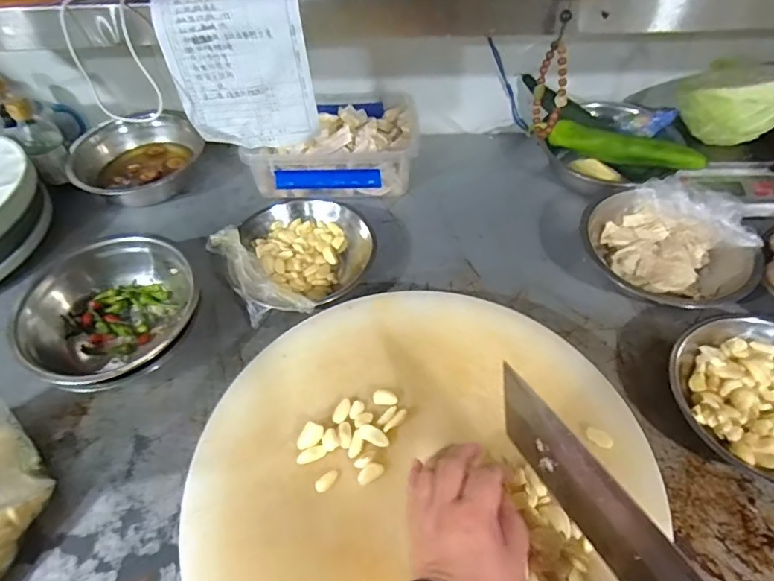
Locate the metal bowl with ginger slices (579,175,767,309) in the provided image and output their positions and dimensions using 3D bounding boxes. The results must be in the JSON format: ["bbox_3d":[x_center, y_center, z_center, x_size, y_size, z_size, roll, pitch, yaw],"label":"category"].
[{"bbox_3d":[0.351,-0.059,0.645,0.196,0.067,0.185,-10,52,-6],"label":"metal bowl with ginger slices"}]

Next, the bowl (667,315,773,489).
[{"bbox_3d":[0.387,0.112,0.516,0.184,0.058,0.178,-1,51,1],"label":"bowl"}]

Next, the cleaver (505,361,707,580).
[{"bbox_3d":[0.163,0.179,0.293,0.017,0.107,0.318,-21,50,-14],"label":"cleaver"}]

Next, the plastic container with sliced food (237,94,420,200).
[{"bbox_3d":[-0.080,-0.216,0.777,0.252,0.078,0.170,-2,51,0],"label":"plastic container with sliced food"}]

